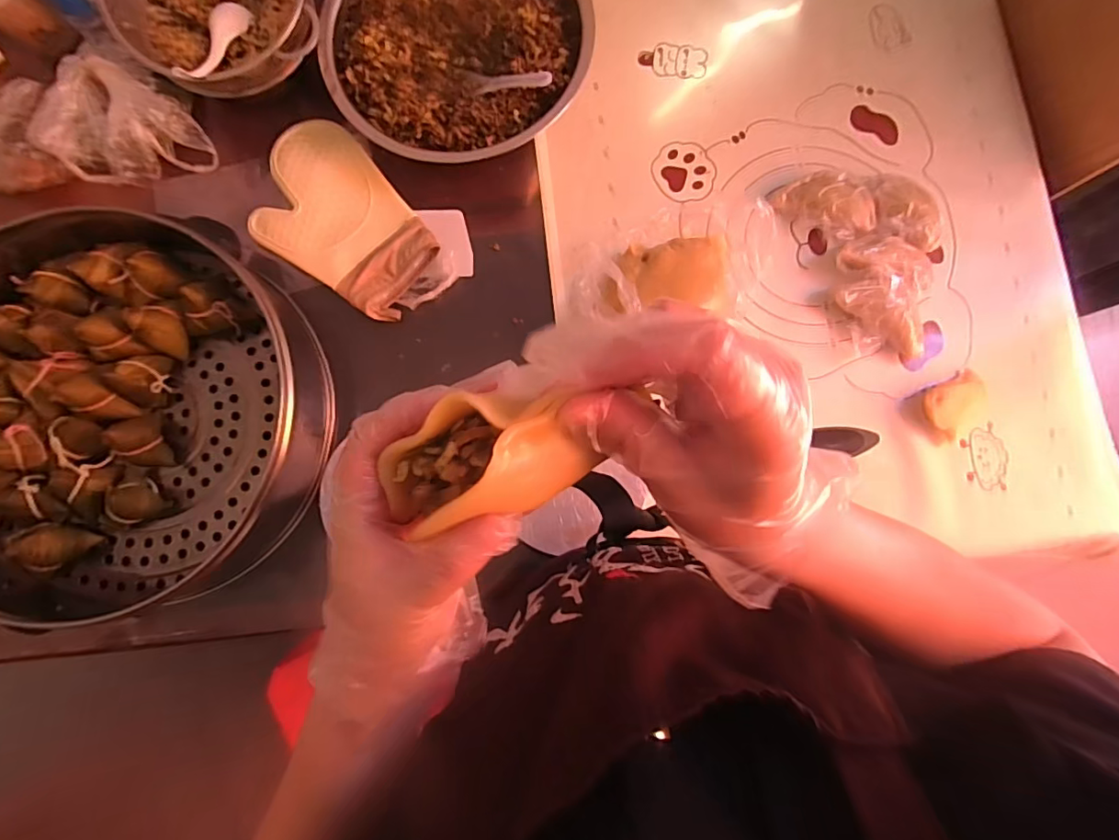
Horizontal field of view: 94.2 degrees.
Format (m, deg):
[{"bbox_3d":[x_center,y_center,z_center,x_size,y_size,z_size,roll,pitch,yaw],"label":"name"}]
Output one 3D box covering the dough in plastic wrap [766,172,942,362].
[{"bbox_3d":[0.423,-0.221,0.684,0.179,0.041,0.278,-26,85,-3],"label":"dough in plastic wrap"}]

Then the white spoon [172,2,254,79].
[{"bbox_3d":[-0.426,-0.469,0.645,0.045,0.024,0.164,7,65,0],"label":"white spoon"}]

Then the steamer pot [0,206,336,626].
[{"bbox_3d":[-0.539,-0.021,0.635,0.453,0.126,0.480,0,82,0],"label":"steamer pot"}]

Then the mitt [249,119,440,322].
[{"bbox_3d":[-0.292,-0.280,0.698,0.270,0.031,0.187,33,85,3],"label":"mitt"}]

